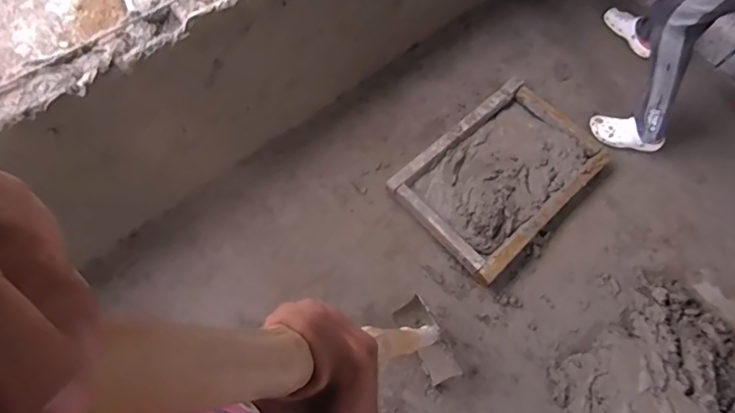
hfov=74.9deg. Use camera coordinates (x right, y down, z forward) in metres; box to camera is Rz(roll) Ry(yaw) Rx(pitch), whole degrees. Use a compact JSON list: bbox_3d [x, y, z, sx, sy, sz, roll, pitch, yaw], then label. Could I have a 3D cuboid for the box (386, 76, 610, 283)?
[{"bbox_3d":[0.484,-0.126,1.723,0.745,0.095,0.475,-40,76,-20],"label":"box"}]

